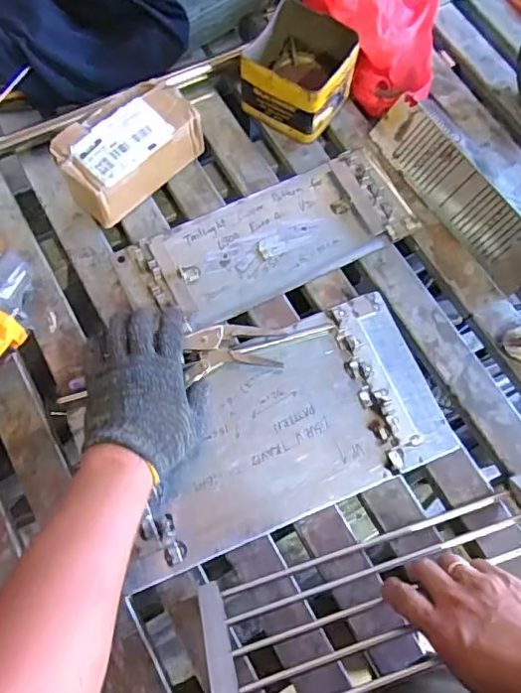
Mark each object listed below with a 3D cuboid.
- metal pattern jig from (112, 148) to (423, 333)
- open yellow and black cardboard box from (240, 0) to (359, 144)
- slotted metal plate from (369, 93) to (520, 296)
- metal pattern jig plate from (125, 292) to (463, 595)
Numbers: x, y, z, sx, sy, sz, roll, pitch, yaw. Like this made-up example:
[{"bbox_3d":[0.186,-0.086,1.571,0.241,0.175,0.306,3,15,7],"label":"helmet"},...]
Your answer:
[{"bbox_3d":[0.008,-0.131,0.678,0.342,0.018,0.131,-24,74,-9],"label":"metal pattern jig"},{"bbox_3d":[0.048,-0.350,0.718,0.125,0.084,0.126,31,74,9],"label":"open yellow and black cardboard box"},{"bbox_3d":[0.243,-0.192,0.689,0.011,0.068,0.277,-21,71,-48],"label":"slotted metal plate"},{"bbox_3d":[0.020,0.089,0.608,0.346,0.009,0.190,-21,74,-8],"label":"metal pattern jig plate"}]

